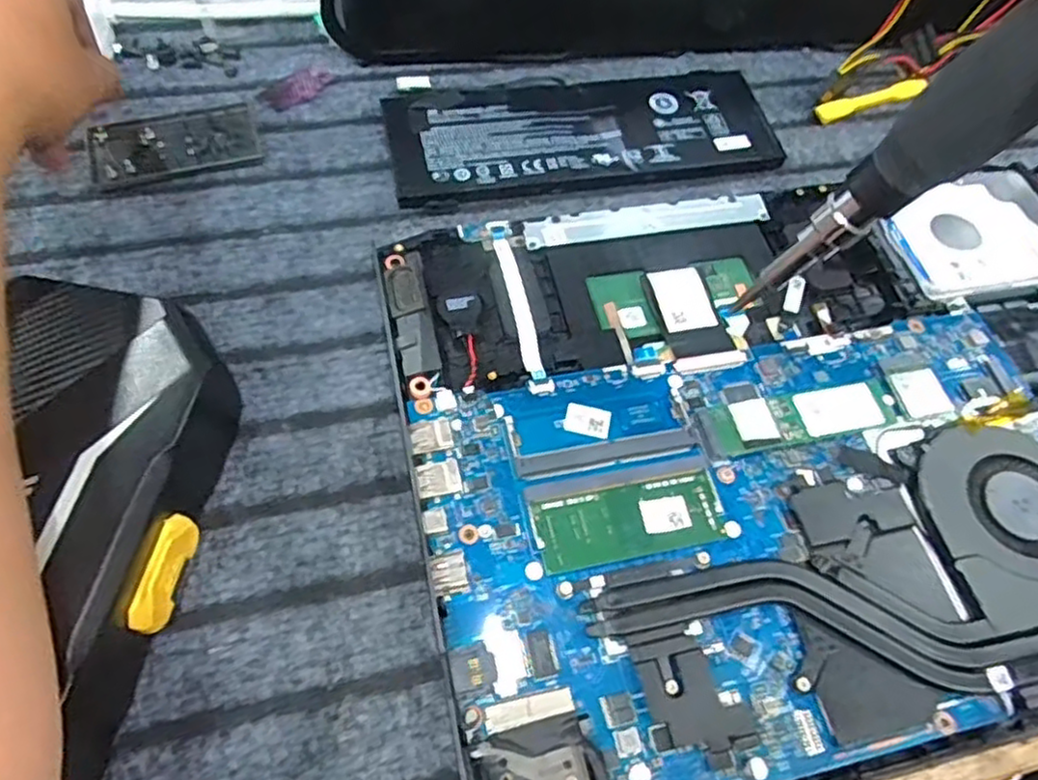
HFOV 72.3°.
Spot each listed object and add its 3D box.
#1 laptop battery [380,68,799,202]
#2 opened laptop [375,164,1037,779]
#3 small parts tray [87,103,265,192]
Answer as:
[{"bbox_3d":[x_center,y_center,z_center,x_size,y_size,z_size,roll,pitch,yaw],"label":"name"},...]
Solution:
[{"bbox_3d":[0.033,-0.144,0.381,0.203,0.011,0.087,-9,60,-9],"label":"laptop battery"},{"bbox_3d":[0.135,0.009,0.295,0.351,0.015,0.241,-10,61,-9],"label":"opened laptop"},{"bbox_3d":[-0.173,-0.124,0.358,0.078,0.005,0.045,-18,62,-14],"label":"small parts tray"}]

